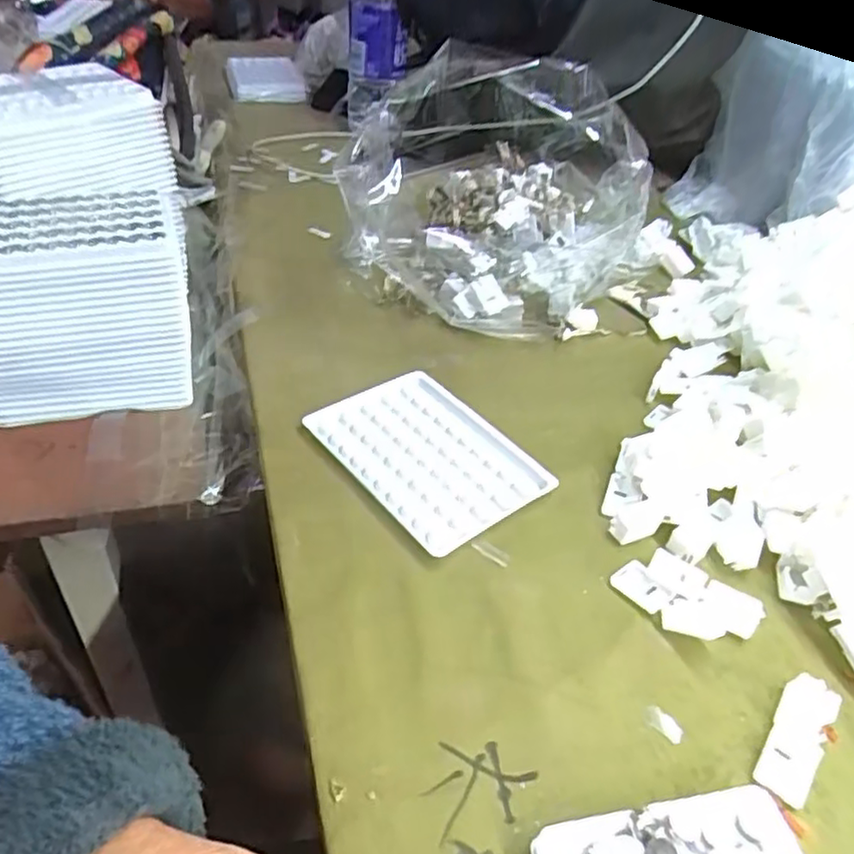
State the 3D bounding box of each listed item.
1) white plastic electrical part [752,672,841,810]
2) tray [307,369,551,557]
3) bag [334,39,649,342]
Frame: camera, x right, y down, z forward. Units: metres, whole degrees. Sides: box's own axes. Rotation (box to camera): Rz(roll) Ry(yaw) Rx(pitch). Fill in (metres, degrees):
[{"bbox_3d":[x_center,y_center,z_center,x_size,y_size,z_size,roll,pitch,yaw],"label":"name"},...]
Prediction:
[{"bbox_3d":[0.160,0.133,0.295,0.021,0.014,0.054,26,47,25],"label":"white plastic electrical part"},{"bbox_3d":[-0.001,0.014,0.403,0.090,0.008,0.123,-28,49,-29],"label":"tray"},{"bbox_3d":[0.038,-0.194,0.531,0.190,0.150,0.219,-8,42,-11],"label":"bag"}]

